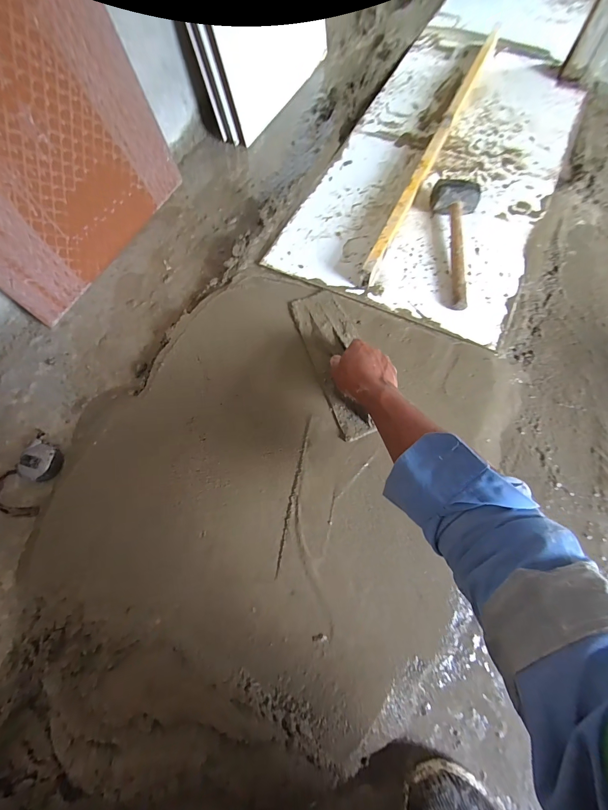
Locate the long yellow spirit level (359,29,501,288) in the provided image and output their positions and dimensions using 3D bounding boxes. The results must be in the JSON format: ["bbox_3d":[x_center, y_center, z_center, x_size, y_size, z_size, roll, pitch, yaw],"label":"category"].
[{"bbox_3d":[0.307,-0.605,0.778,0.026,0.067,0.868,25,72,9],"label":"long yellow spirit level"}]

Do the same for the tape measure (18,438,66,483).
[{"bbox_3d":[-0.450,0.097,0.580,0.057,0.047,0.061,0,70,0],"label":"tape measure"}]

